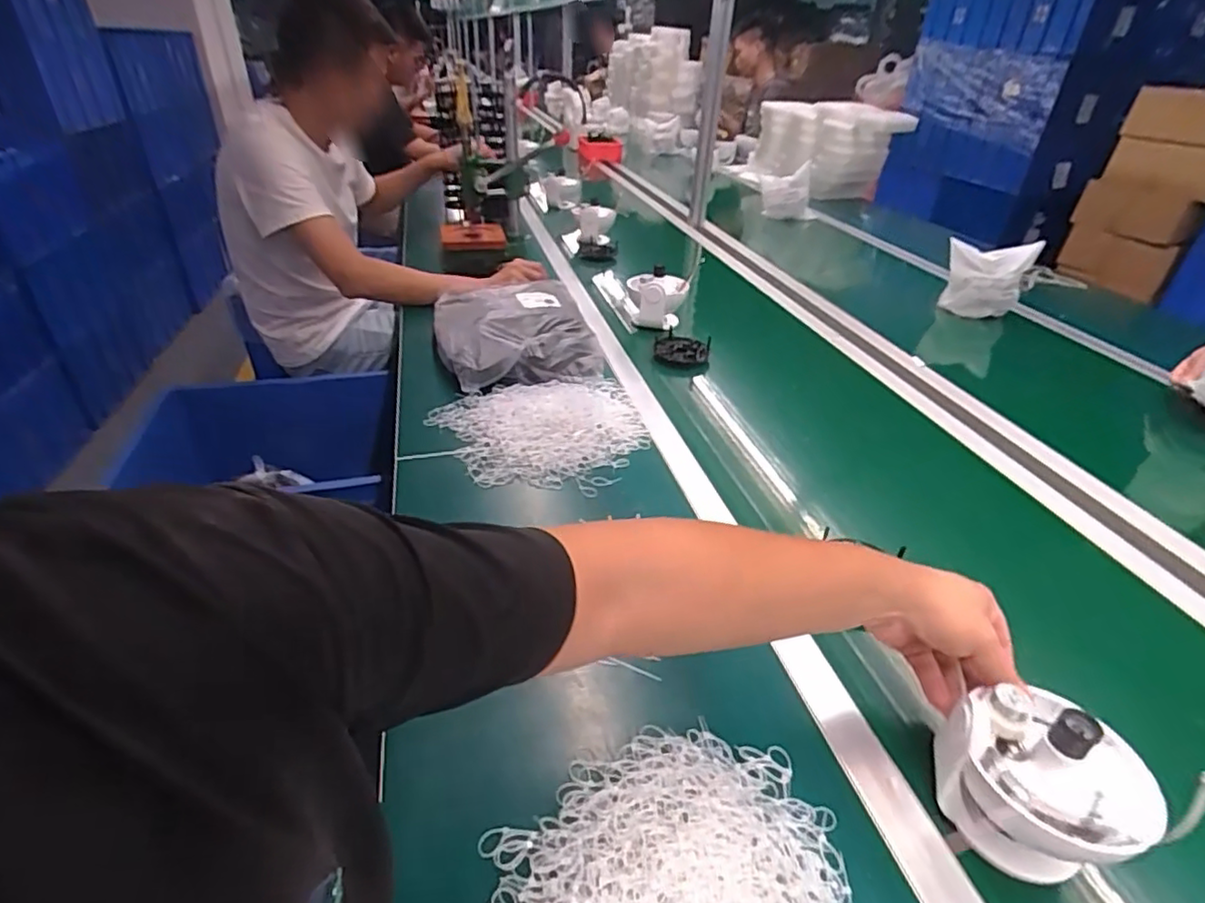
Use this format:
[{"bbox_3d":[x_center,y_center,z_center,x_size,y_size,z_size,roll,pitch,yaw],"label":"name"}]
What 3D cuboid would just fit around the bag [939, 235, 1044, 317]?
[{"bbox_3d":[0.826,-0.372,1.327,0.140,0.146,0.147,-19,39,-28],"label":"bag"}]

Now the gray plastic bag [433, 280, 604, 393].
[{"bbox_3d":[-0.160,-0.219,1.078,0.258,0.075,0.315,-8,35,-15],"label":"gray plastic bag"}]

